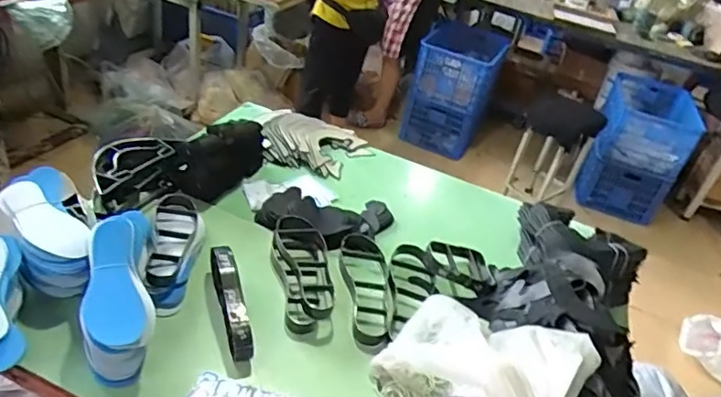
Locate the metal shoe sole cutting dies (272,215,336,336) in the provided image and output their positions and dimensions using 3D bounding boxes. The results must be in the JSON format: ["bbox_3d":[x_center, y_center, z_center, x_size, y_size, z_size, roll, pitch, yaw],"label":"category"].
[{"bbox_3d":[-0.119,0.146,1.119,0.110,0.059,0.271,-3,41,-9],"label":"metal shoe sole cutting dies"}]

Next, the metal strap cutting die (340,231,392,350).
[{"bbox_3d":[0.017,0.181,1.144,0.098,0.032,0.296,-4,41,-10],"label":"metal strap cutting die"}]

